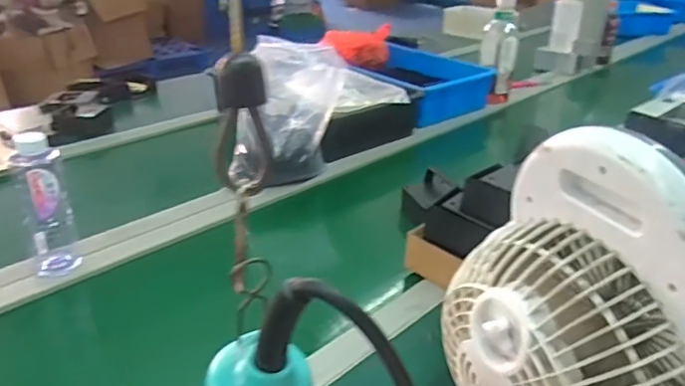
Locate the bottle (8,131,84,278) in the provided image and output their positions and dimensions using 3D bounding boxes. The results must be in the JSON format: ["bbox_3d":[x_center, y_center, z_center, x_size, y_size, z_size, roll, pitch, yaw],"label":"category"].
[{"bbox_3d":[-0.355,0.015,0.683,0.054,0.171,0.055,-15,31,-30],"label":"bottle"}]

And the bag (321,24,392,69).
[{"bbox_3d":[0.049,-0.360,1.436,0.183,0.078,0.113,-9,29,-21],"label":"bag"}]

